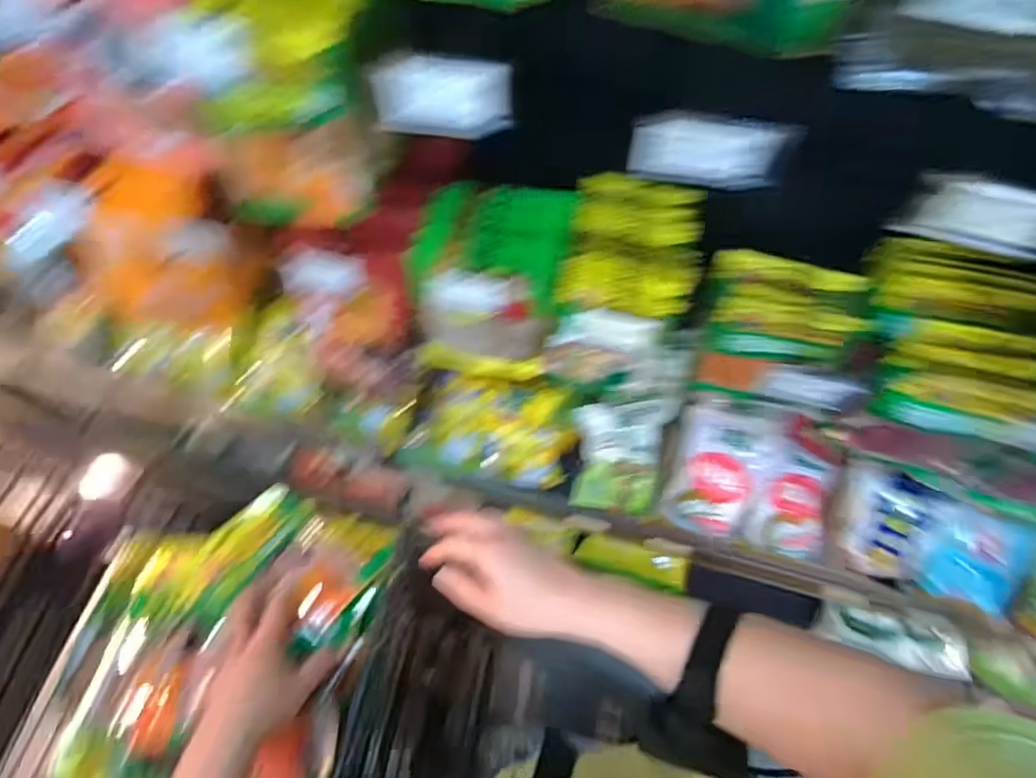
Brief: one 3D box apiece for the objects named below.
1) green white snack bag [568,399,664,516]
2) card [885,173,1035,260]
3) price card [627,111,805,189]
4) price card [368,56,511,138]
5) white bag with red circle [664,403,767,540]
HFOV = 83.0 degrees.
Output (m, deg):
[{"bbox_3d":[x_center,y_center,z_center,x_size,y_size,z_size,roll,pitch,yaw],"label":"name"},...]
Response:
[{"bbox_3d":[0.170,0.114,0.994,0.142,0.032,0.185,4,95,5],"label":"green white snack bag"},{"bbox_3d":[0.293,-0.104,0.363,0.093,0.043,0.006,22,62,24],"label":"card"},{"bbox_3d":[0.124,-0.152,0.382,0.098,0.057,0.006,9,66,7],"label":"price card"},{"bbox_3d":[-0.051,-0.196,0.396,0.093,0.052,0.012,8,64,2],"label":"price card"},{"bbox_3d":[0.331,0.139,0.982,0.129,0.031,0.224,15,102,23],"label":"white bag with red circle"}]

